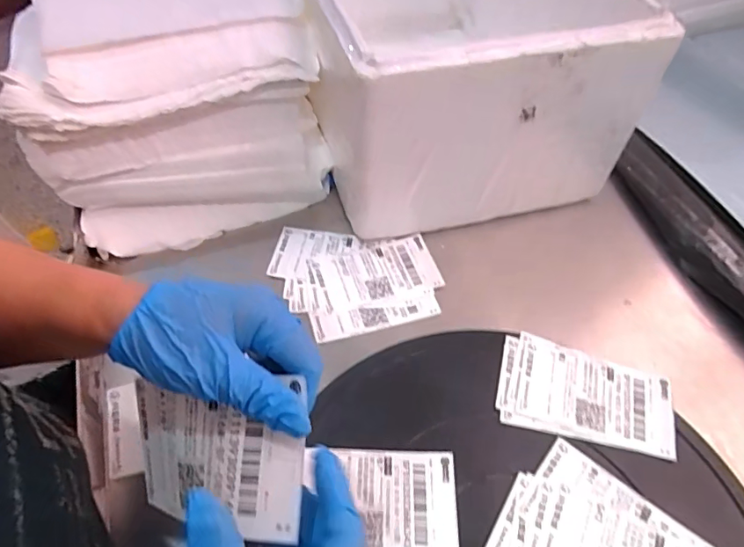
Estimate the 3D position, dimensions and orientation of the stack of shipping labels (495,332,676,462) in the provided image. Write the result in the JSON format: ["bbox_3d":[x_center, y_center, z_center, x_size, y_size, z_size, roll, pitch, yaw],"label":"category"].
[{"bbox_3d":[0.187,0.107,0.445,0.146,0.004,0.089,14,54,9],"label":"stack of shipping labels"}]

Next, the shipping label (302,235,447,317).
[{"bbox_3d":[0.002,0.000,0.546,0.131,0.011,0.077,-13,54,-11],"label":"shipping label"}]

